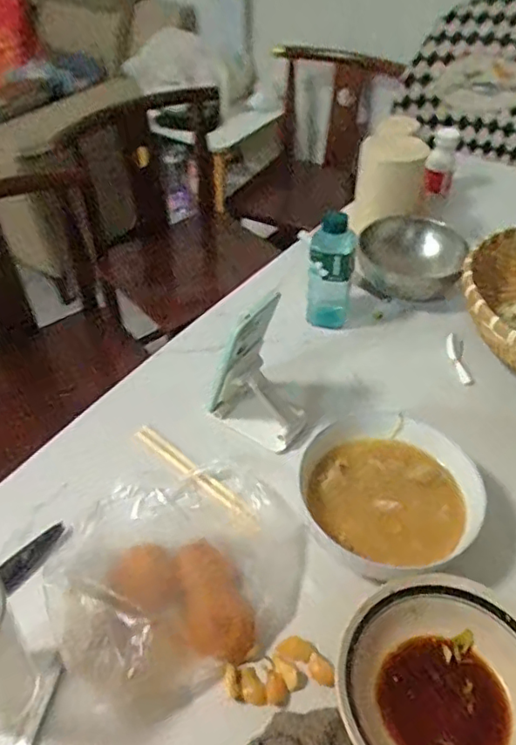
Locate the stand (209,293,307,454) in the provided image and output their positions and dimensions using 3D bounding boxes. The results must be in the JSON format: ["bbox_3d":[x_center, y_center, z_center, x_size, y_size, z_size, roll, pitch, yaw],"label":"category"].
[{"bbox_3d":[0.001,-0.006,0.634,0.112,0.157,0.075,18,48,18],"label":"stand"}]

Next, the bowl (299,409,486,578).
[{"bbox_3d":[0.126,0.123,0.581,0.168,0.055,0.168,-1,45,1],"label":"bowl"}]

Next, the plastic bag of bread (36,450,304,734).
[{"bbox_3d":[-0.075,0.167,0.543,0.236,0.047,0.221,-23,49,-20],"label":"plastic bag of bread"}]

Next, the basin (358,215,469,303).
[{"bbox_3d":[0.221,-0.162,0.853,0.143,0.076,0.143,0,46,0],"label":"basin"}]

